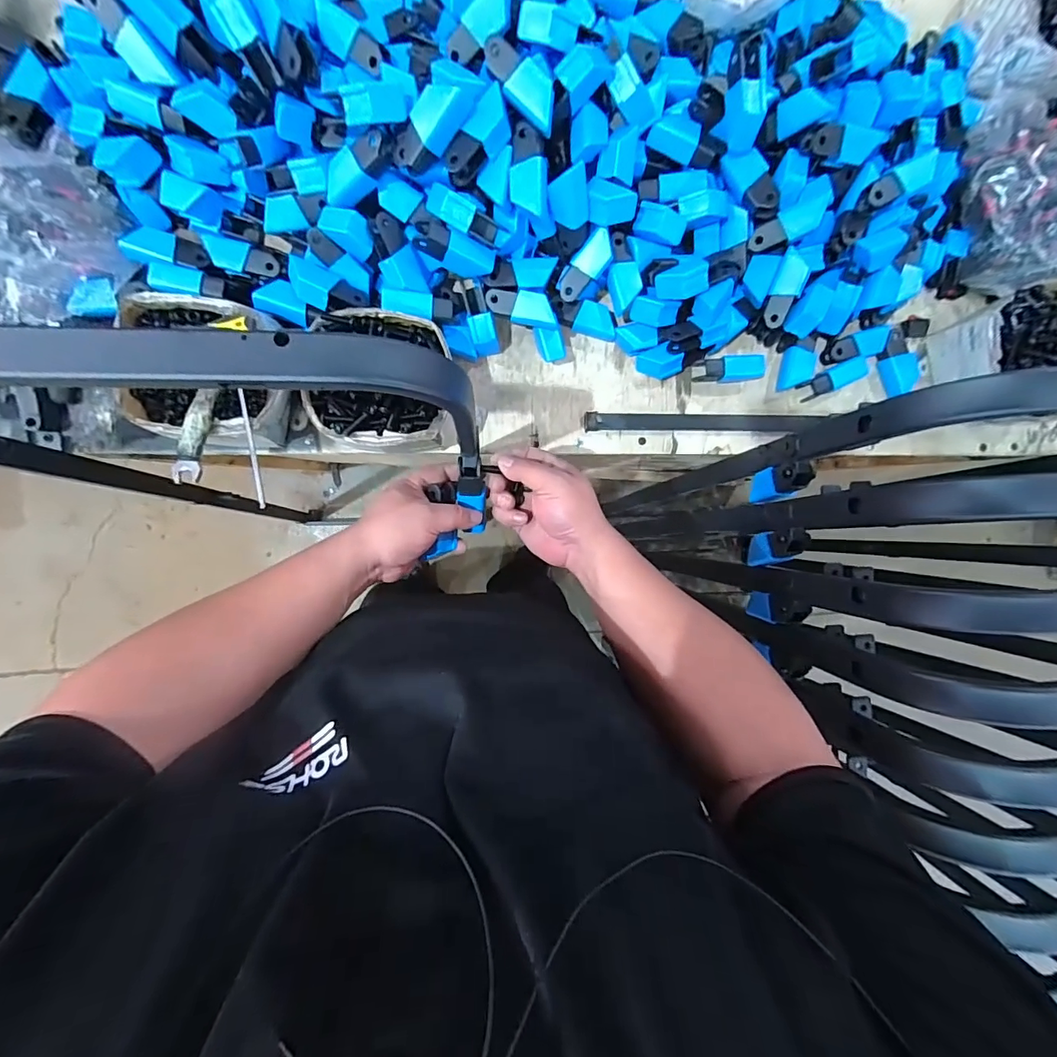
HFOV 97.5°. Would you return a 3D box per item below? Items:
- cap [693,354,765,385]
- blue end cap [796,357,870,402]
[{"bbox_3d":[0.259,-0.204,0.593,0.086,0.031,0.030,-6,95,-5],"label":"cap"},{"bbox_3d":[0.404,-0.197,0.611,0.089,0.022,0.028,-24,97,-3],"label":"blue end cap"}]

